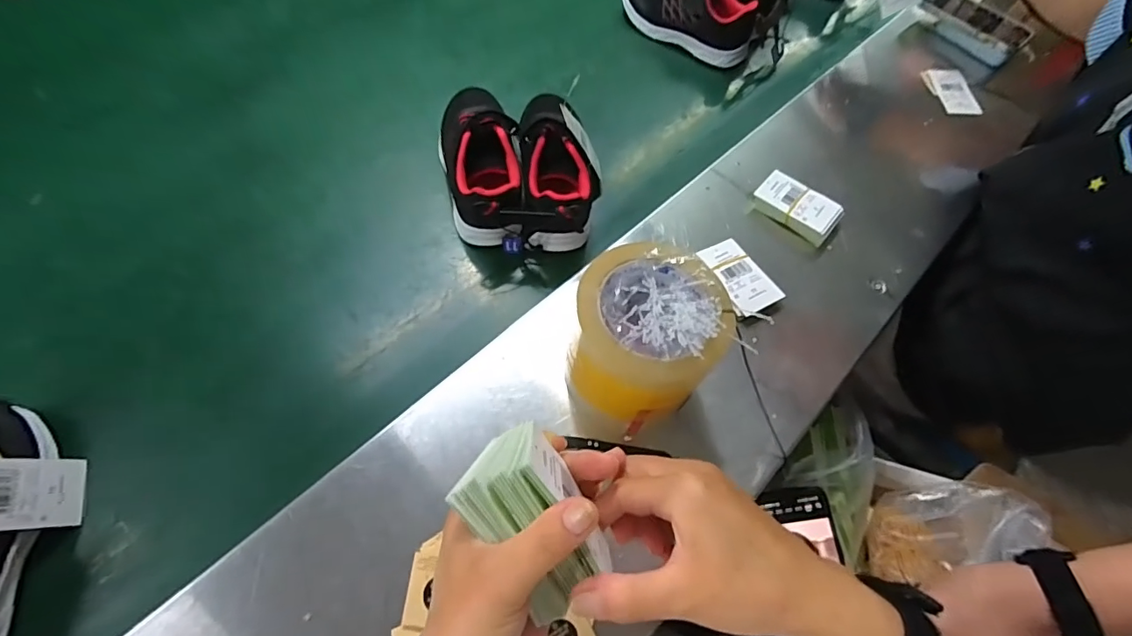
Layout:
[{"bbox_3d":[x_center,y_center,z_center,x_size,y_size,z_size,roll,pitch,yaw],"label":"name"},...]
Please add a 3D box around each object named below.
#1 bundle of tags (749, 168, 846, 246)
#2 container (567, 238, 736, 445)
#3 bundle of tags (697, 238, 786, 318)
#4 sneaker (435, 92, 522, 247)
[{"bbox_3d":[0.242,-0.117,0.534,0.083,0.016,0.050,38,64,17],"label":"bundle of tags"},{"bbox_3d":[0.052,0.021,0.380,0.111,0.121,0.107,7,59,1],"label":"container"},{"bbox_3d":[0.168,-0.040,0.490,0.054,0.011,0.080,-18,62,-14],"label":"bundle of tags"},{"bbox_3d":[-0.086,-0.161,0.514,0.073,0.062,0.201,-12,61,-11],"label":"sneaker"}]

